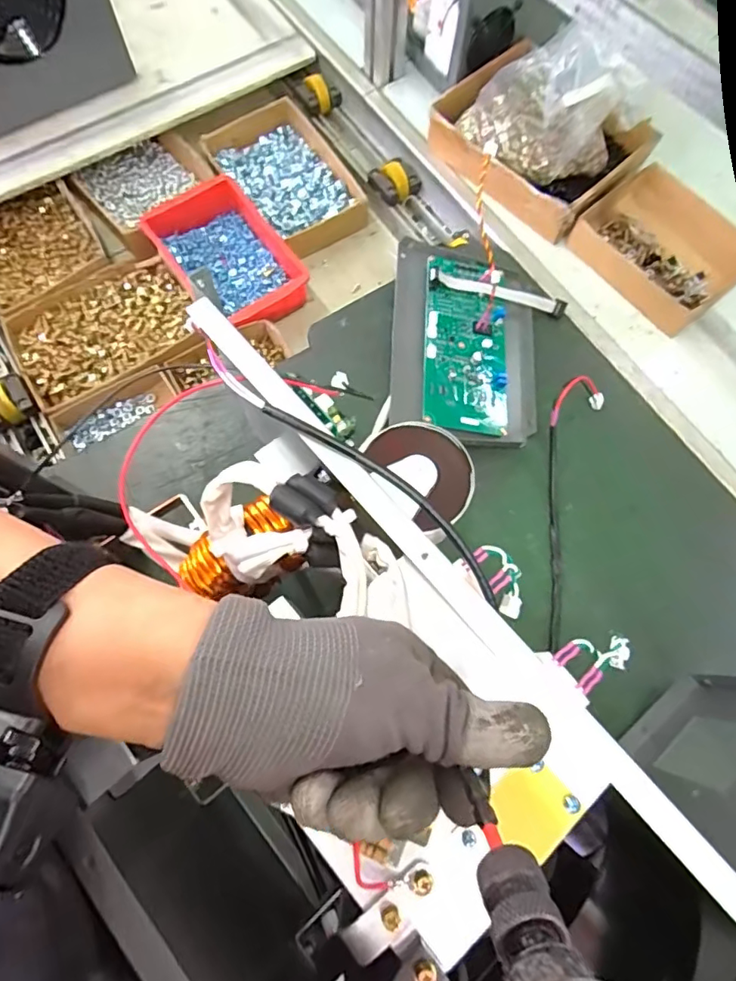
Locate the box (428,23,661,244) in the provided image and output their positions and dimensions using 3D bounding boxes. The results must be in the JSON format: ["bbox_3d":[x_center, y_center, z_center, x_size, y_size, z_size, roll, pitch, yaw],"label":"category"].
[{"bbox_3d":[0.206,-0.441,0.616,0.225,0.144,0.172,41,76,11],"label":"box"}]

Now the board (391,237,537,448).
[{"bbox_3d":[0.106,-0.168,0.569,0.155,0.040,0.246,3,72,0],"label":"board"}]

